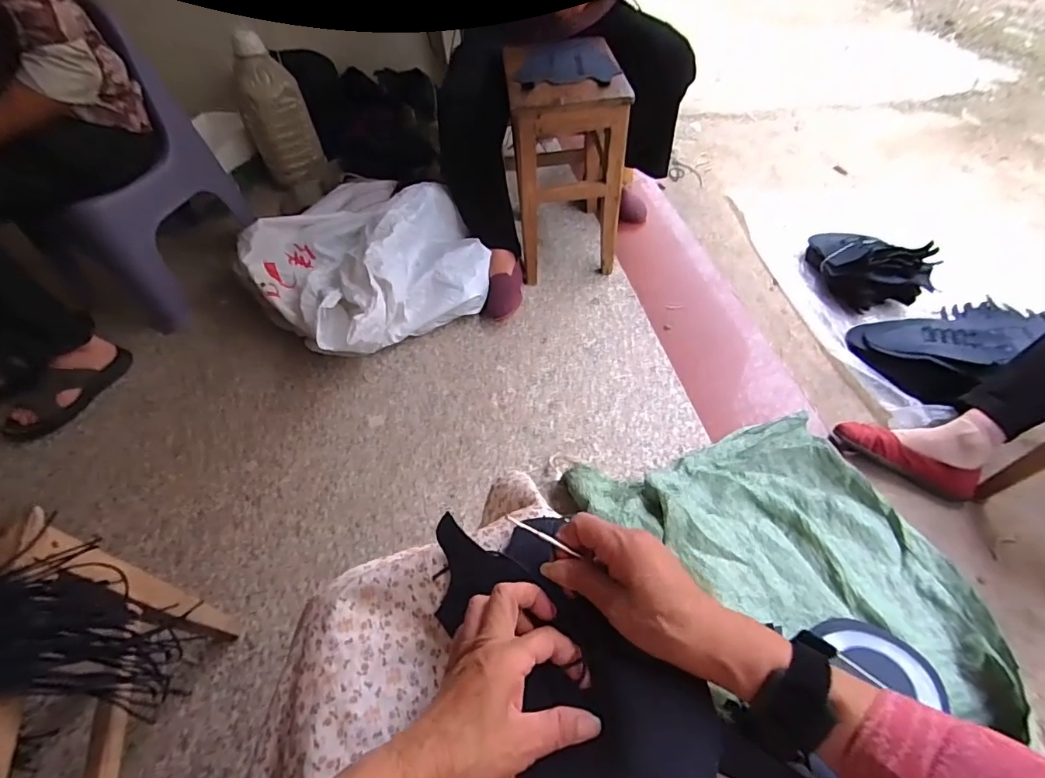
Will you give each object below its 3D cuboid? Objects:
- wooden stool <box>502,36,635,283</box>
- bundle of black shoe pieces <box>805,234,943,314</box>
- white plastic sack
[{"bbox_3d":[0.088,-0.497,1.131,0.231,0.383,0.258,-7,52,0],"label":"wooden stool"},{"bbox_3d":[0.786,-0.275,1.148,0.274,0.118,0.212,28,59,24],"label":"bundle of black shoe pieces"},{"bbox_3d":[-0.383,-0.322,1.181,0.464,0.157,0.569,-40,58,-23],"label":"white plastic sack"}]

